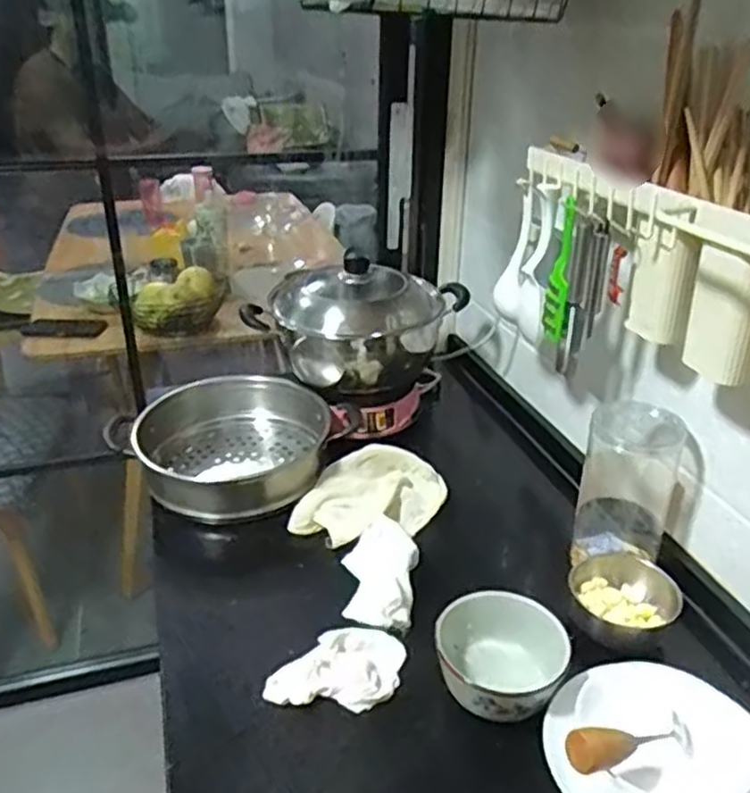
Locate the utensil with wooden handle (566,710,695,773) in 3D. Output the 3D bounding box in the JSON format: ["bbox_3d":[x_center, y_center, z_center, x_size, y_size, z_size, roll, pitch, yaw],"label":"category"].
[{"bbox_3d":[0.213,0.284,0.592,0.143,0.031,0.034,13,18,-37],"label":"utensil with wooden handle"}]

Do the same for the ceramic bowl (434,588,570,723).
[{"bbox_3d":[0.116,0.248,0.678,0.118,0.068,0.115,1,28,-1],"label":"ceramic bowl"}]

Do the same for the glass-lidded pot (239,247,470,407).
[{"bbox_3d":[-0.022,-0.115,1.090,0.260,0.175,0.219,13,30,21],"label":"glass-lidded pot"}]

